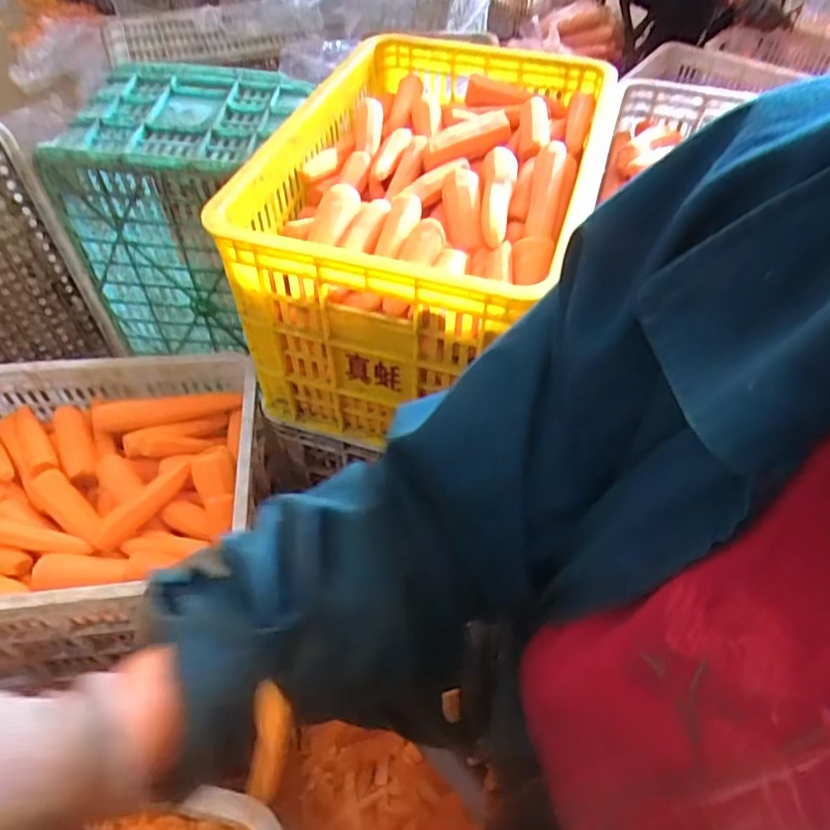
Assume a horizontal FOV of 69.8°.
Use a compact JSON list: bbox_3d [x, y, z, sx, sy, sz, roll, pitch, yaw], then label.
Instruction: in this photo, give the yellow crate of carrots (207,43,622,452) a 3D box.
[{"bbox_3d":[0.026,-0.248,0.797,0.336,0.276,0.539,18,54,12],"label":"yellow crate of carrots"}]

